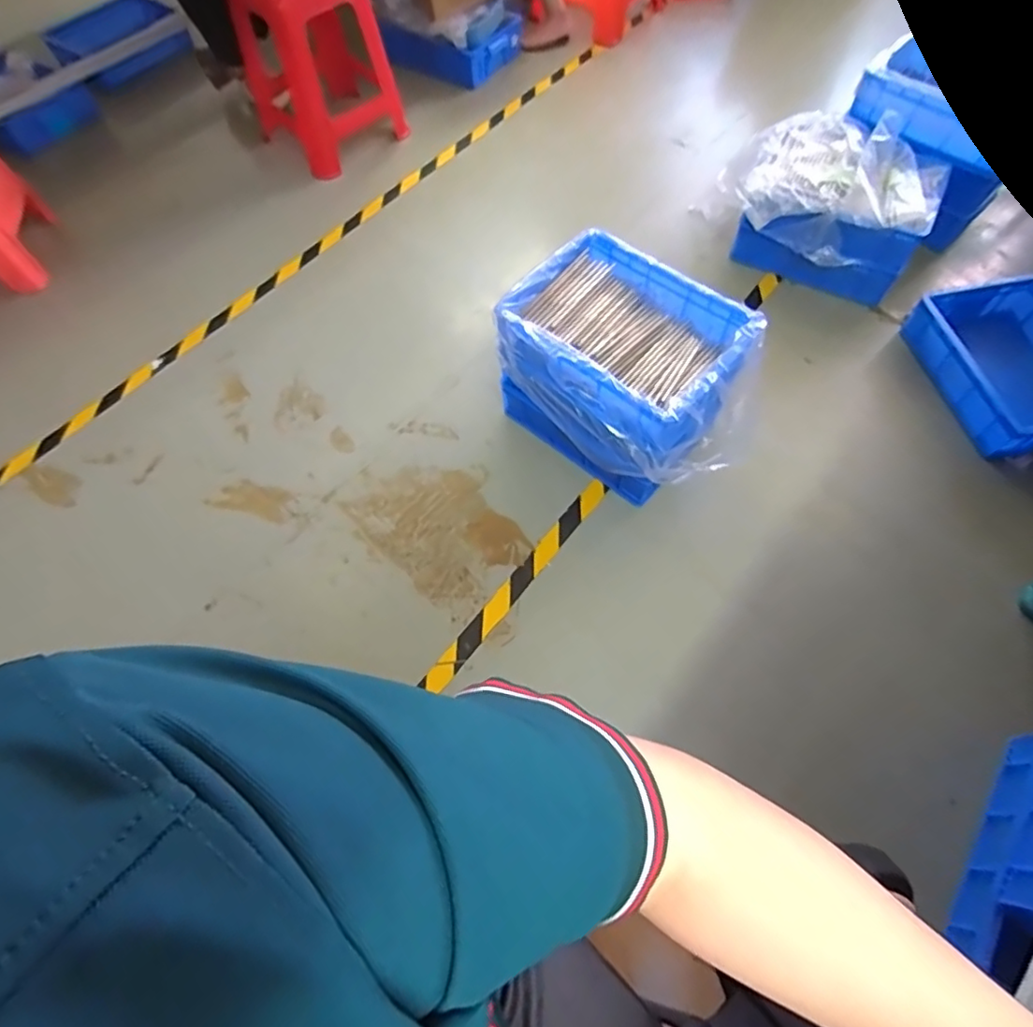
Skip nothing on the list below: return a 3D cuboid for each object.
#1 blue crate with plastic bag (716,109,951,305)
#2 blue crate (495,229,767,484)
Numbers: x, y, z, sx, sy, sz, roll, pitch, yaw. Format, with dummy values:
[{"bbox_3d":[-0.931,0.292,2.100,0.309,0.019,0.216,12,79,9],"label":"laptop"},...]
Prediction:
[{"bbox_3d":[0.756,-0.761,1.449,0.453,0.277,0.297,18,68,12],"label":"blue crate with plastic bag"},{"bbox_3d":[0.225,-0.304,1.142,0.350,0.166,0.472,-41,69,-17],"label":"blue crate"}]

